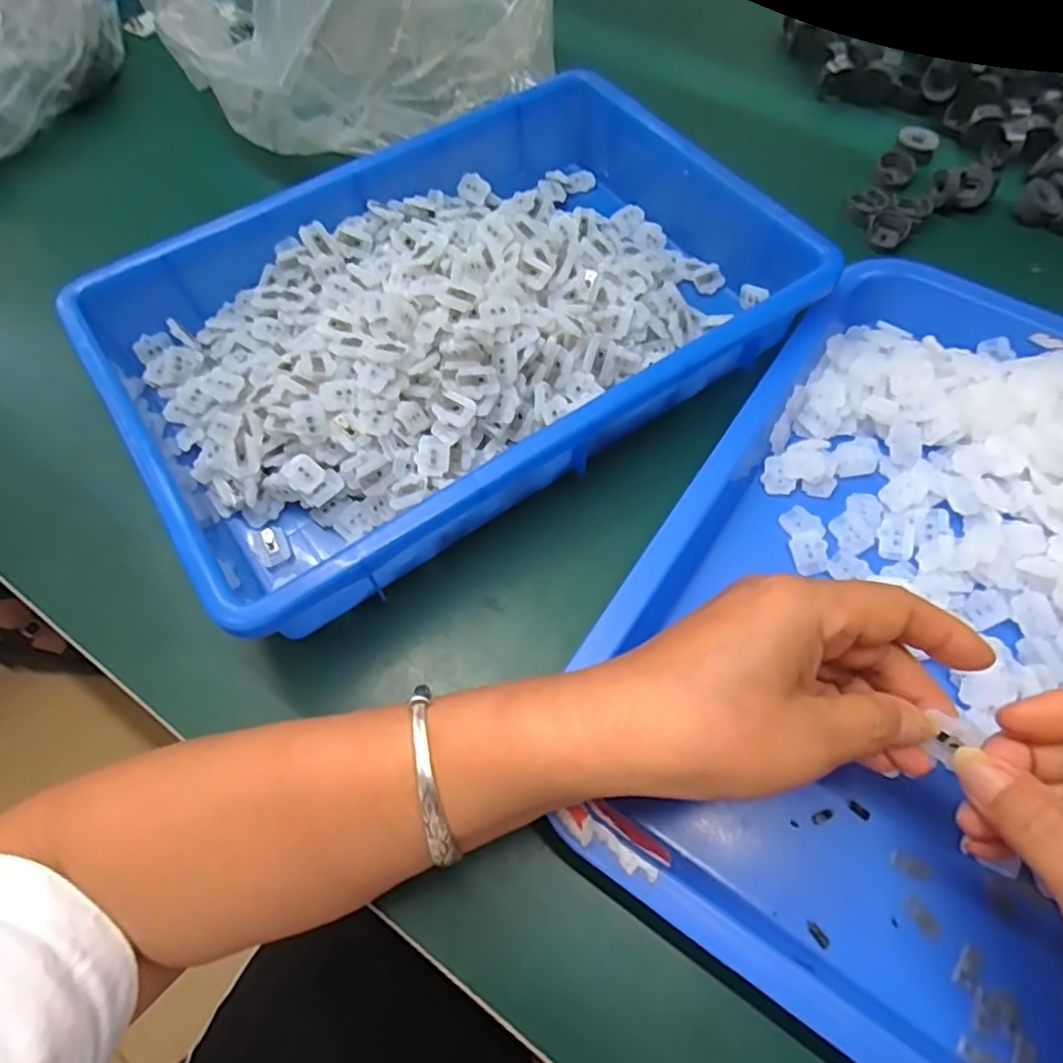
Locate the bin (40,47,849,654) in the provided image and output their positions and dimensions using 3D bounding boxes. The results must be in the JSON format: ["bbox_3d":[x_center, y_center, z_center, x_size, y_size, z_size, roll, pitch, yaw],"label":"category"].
[{"bbox_3d":[-0.042,-0.128,0.375,0.359,0.060,0.244,-33,67,-14],"label":"bin"}]

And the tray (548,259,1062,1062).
[{"bbox_3d":[0.215,0.039,0.297,0.296,0.044,0.380,31,68,16],"label":"tray"}]

